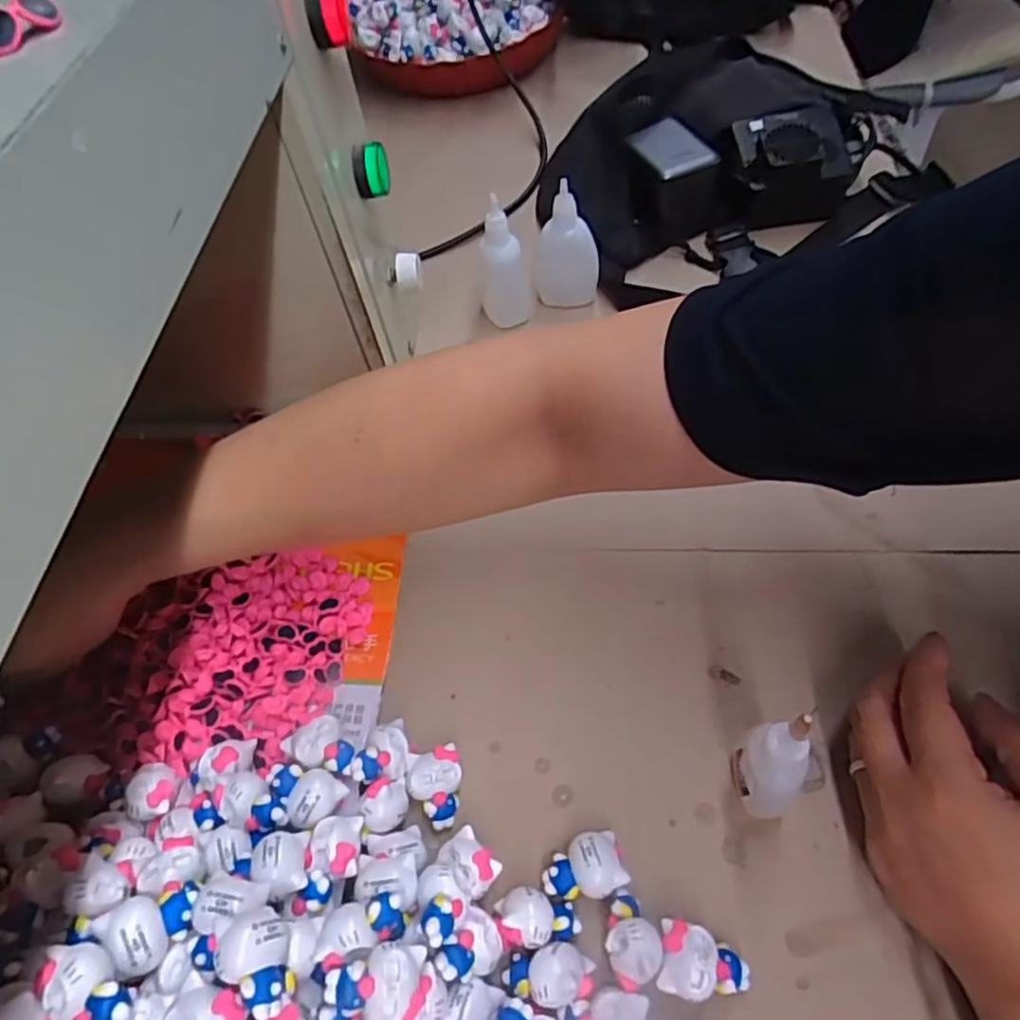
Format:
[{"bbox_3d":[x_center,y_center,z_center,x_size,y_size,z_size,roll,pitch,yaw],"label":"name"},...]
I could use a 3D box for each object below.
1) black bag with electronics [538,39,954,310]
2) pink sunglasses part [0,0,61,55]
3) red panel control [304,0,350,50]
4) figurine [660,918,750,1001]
[{"bbox_3d":[0.148,-0.291,0.579,0.301,0.070,0.236,-25,56,-11],"label":"black bag with electronics"},{"bbox_3d":[-0.128,-0.127,0.181,0.007,0.009,0.023,26,62,23],"label":"pink sunglasses part"},{"bbox_3d":[-0.086,-0.233,0.327,0.017,0.025,0.033,-10,54,0],"label":"red panel control"},{"bbox_3d":[0.077,0.181,0.276,0.035,0.017,0.025,7,56,12],"label":"figurine"}]

